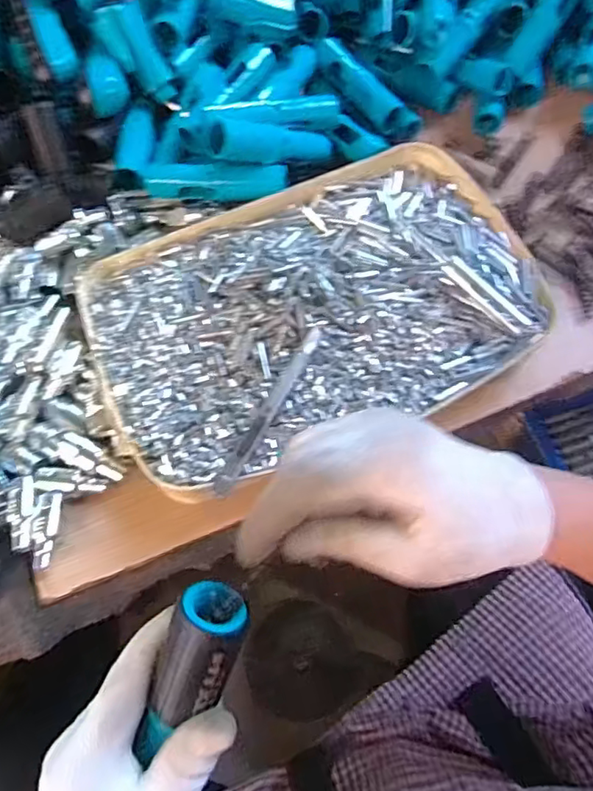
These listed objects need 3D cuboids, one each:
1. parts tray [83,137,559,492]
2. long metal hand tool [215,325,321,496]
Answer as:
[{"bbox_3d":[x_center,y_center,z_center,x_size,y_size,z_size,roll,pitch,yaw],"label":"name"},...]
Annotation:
[{"bbox_3d":[0.014,-0.070,0.457,0.335,0.059,0.238,-22,64,-8],"label":"parts tray"},{"bbox_3d":[-0.018,0.007,0.399,0.012,0.008,0.137,25,67,15],"label":"long metal hand tool"}]

